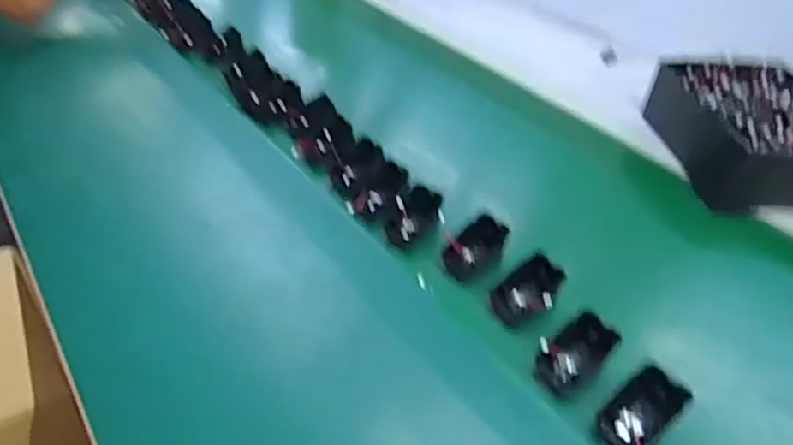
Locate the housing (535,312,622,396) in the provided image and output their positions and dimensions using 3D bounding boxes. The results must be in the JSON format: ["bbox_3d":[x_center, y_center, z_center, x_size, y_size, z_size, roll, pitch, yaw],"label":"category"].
[{"bbox_3d":[0.149,0.110,0.479,0.063,0.034,0.042,-26,48,-27],"label":"housing"}]

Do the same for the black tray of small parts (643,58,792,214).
[{"bbox_3d":[0.448,-0.121,0.711,0.174,0.081,0.223,-4,42,-5],"label":"black tray of small parts"}]

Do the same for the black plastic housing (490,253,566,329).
[{"bbox_3d":[0.123,0.063,0.530,0.062,0.032,0.041,-25,48,-26],"label":"black plastic housing"}]

